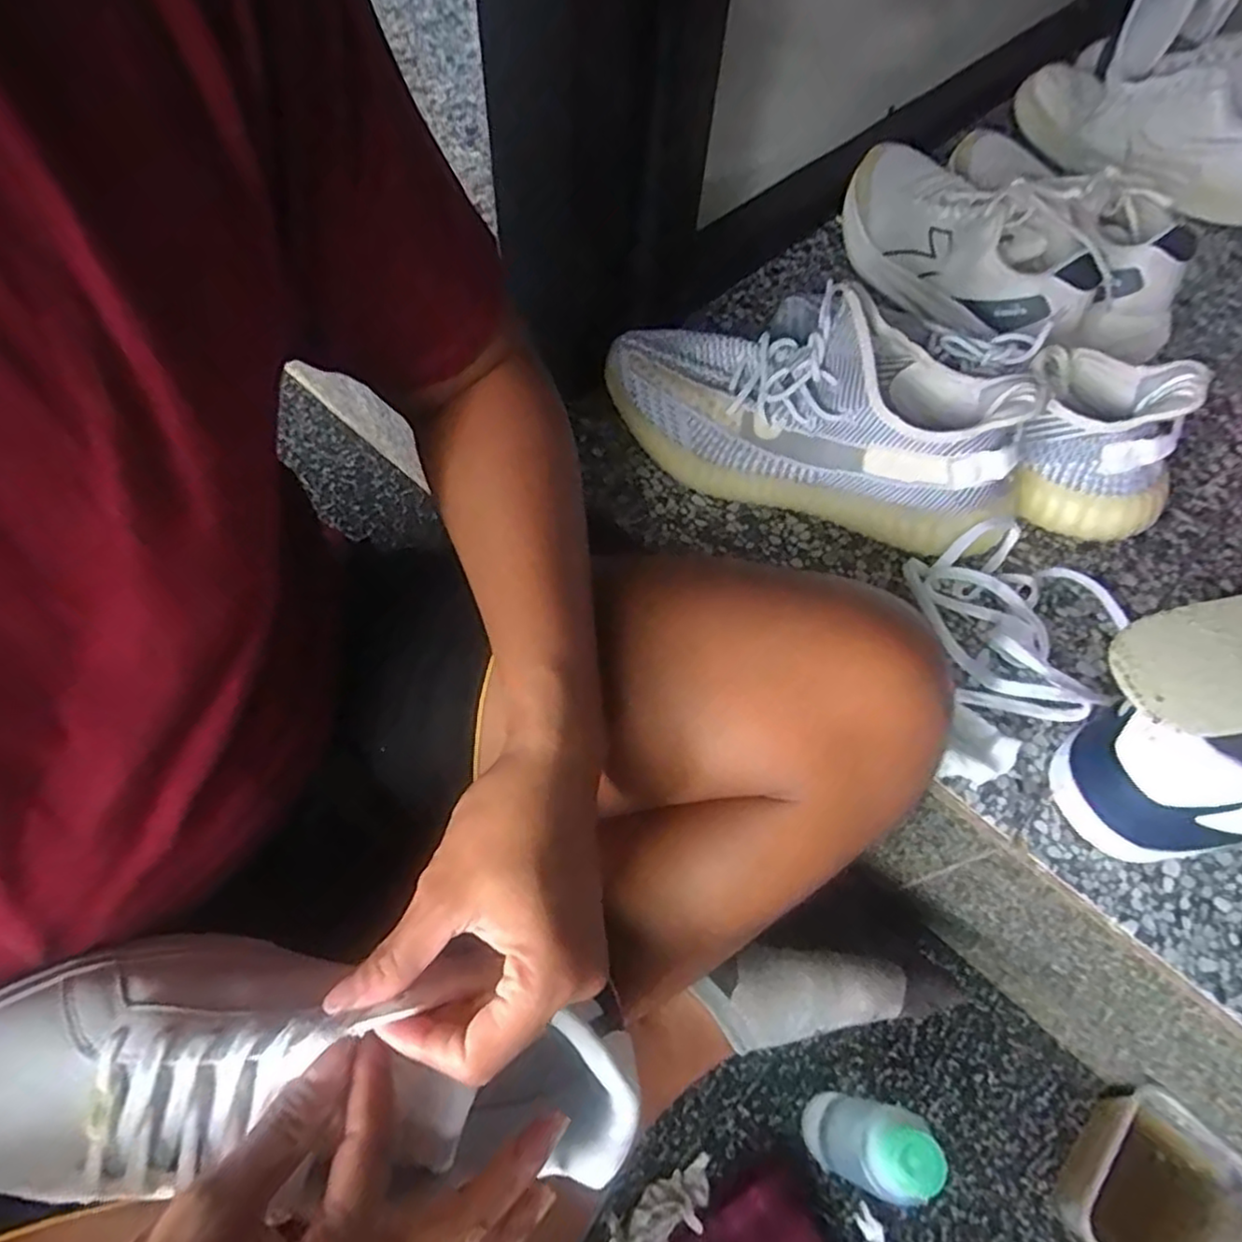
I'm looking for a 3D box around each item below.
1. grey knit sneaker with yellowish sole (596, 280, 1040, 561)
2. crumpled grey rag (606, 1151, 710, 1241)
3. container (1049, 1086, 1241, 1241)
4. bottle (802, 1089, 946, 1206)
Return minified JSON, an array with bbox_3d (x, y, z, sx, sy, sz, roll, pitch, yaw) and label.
[{"bbox_3d":[0.126,-0.143,0.476,0.285,0.118,0.103,20,61,8],"label":"grey knit sneaker with yellowish sole"},{"bbox_3d":[0.027,0.374,0.439,0.076,0.012,0.033,-25,65,-16],"label":"crumpled grey rag"},{"bbox_3d":[0.326,0.360,0.437,0.102,0.055,0.082,-39,69,-22],"label":"container"},{"bbox_3d":[0.143,0.310,0.416,0.040,0.138,0.044,22,61,9],"label":"bottle"}]

